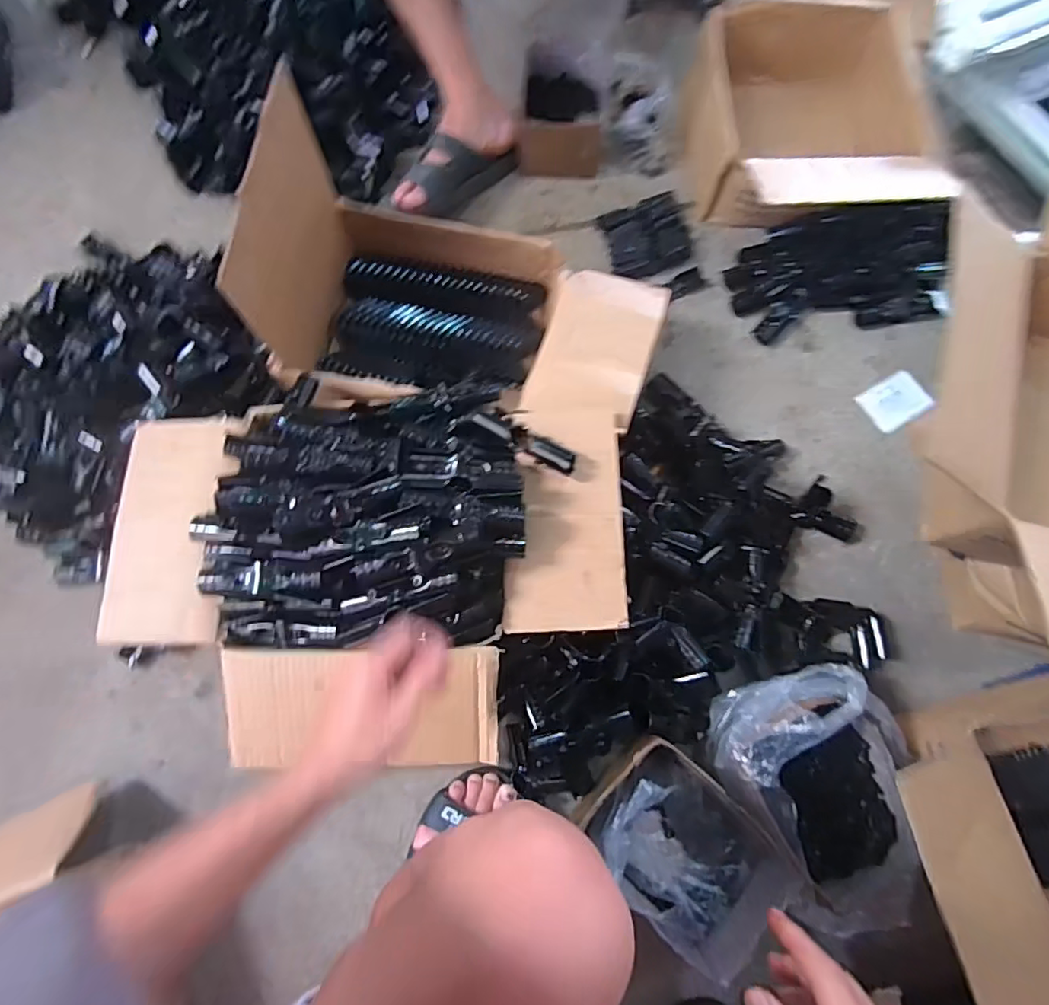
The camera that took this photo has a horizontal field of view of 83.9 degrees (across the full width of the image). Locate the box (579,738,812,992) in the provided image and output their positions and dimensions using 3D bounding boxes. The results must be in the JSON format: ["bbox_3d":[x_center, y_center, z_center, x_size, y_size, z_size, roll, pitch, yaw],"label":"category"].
[{"bbox_3d":[0.175,0.389,0.657,0.211,0.105,0.154,42,79,10],"label":"box"}]

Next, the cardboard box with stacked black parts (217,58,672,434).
[{"bbox_3d":[-0.064,-0.246,0.737,0.456,0.327,0.290,11,75,3],"label":"cardboard box with stacked black parts"}]

